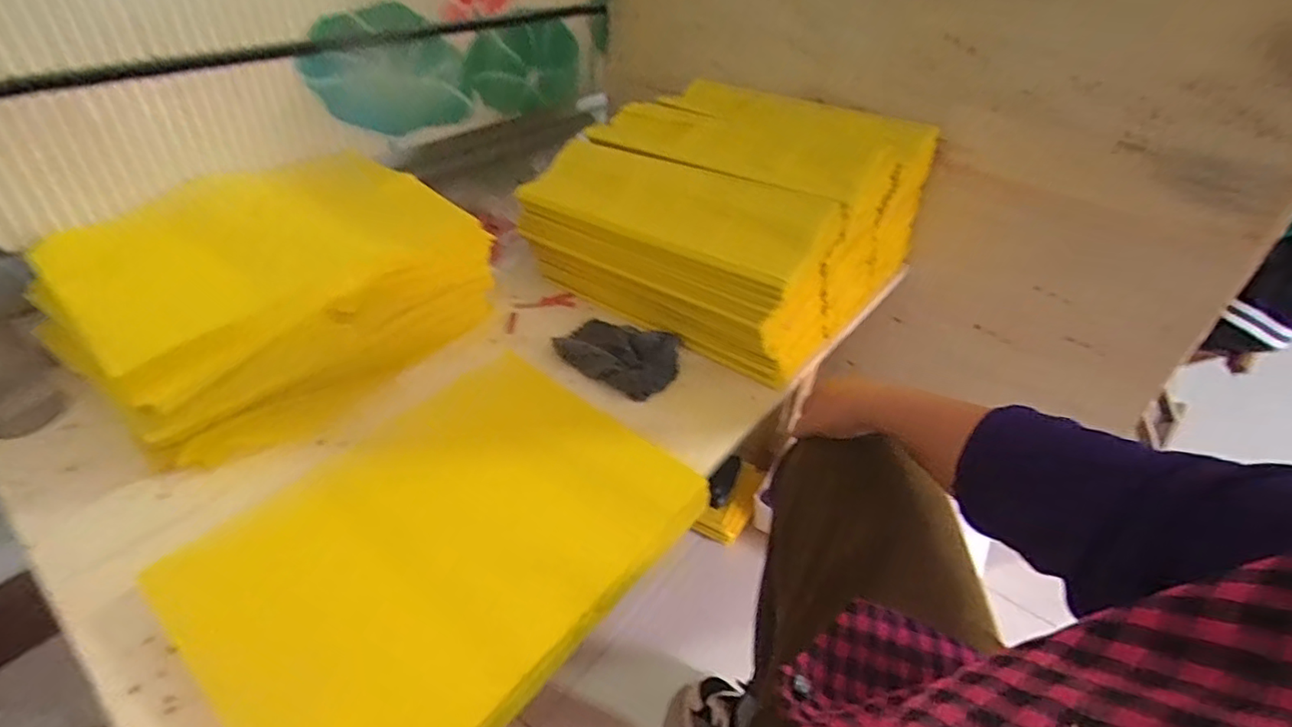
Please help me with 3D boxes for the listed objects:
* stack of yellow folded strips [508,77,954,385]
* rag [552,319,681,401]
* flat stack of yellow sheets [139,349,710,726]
[{"bbox_3d":[0.116,-0.206,0.803,0.384,0.192,0.408,25,44,25],"label":"stack of yellow folded strips"},{"bbox_3d":[-0.028,-0.017,0.697,0.136,0.035,0.112,18,41,17],"label":"rag"},{"bbox_3d":[-0.155,0.135,0.483,0.263,0.034,0.349,29,45,28],"label":"flat stack of yellow sheets"}]

